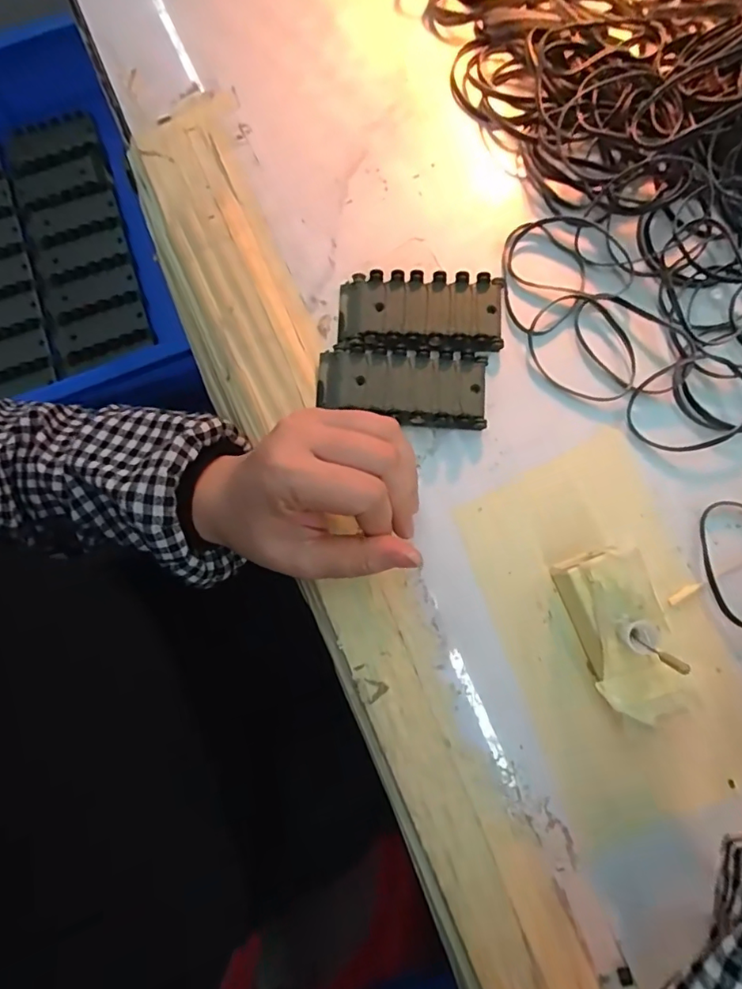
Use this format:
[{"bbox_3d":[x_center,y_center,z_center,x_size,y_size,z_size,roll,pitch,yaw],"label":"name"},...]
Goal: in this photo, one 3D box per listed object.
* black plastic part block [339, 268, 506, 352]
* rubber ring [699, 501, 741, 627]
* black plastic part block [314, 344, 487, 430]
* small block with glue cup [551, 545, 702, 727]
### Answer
[{"bbox_3d":[0.029,-0.107,0.320,0.096,0.015,0.047,2,80,1],"label":"black plastic part block"},{"bbox_3d":[0.207,0.038,0.291,0.048,0.004,0.069,-1,80,1],"label":"rubber ring"},{"bbox_3d":[0.017,-0.061,0.311,0.096,0.016,0.042,3,80,1],"label":"black plastic part block"},{"bbox_3d":[0.125,0.071,0.272,0.045,0.043,0.084,-19,80,1],"label":"small block with glue cup"}]

